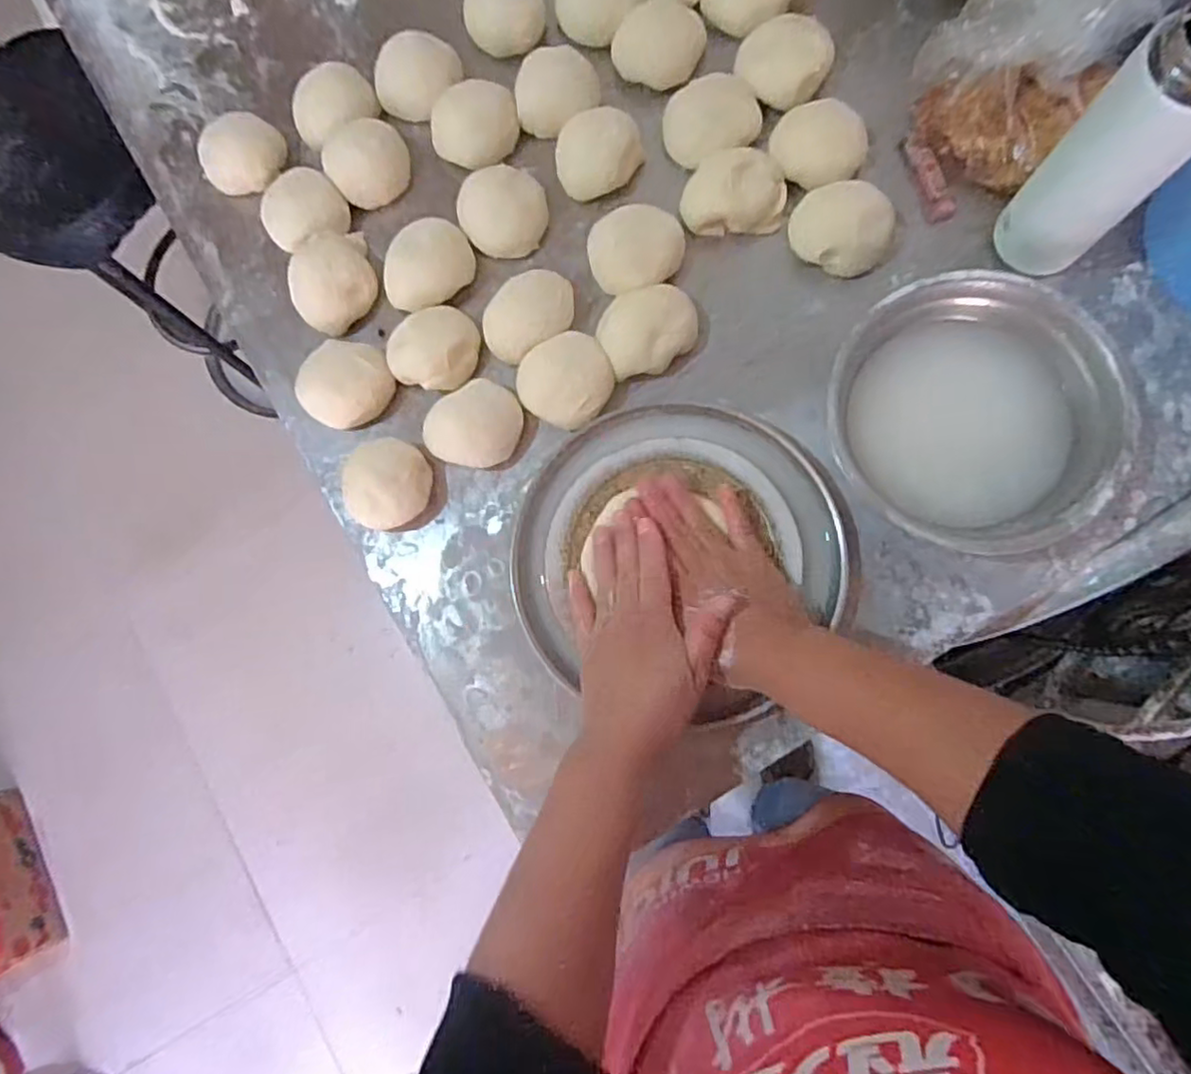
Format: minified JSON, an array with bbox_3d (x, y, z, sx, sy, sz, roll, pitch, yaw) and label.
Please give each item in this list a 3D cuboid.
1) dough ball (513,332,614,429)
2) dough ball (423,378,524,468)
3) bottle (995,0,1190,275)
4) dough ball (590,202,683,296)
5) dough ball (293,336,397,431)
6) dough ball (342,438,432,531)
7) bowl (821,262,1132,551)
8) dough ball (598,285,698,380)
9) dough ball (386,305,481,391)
[{"bbox_3d":[-0.022,-0.120,0.506,0.070,0.037,0.066,-1,82,5],"label":"dough ball"},{"bbox_3d":[-0.097,-0.088,0.505,0.068,0.041,0.062,-1,82,5],"label":"dough ball"},{"bbox_3d":[0.328,-0.240,0.408,0.055,0.168,0.063,-43,81,-2],"label":"bottle"},{"bbox_3d":[0.034,-0.230,0.515,0.079,0.036,0.065,-27,81,1],"label":"dough ball"},{"bbox_3d":[-0.201,-0.123,0.524,0.071,0.029,0.068,-1,82,5],"label":"dough ball"},{"bbox_3d":[-0.160,-0.040,0.501,0.061,0.043,0.069,42,87,9],"label":"dough ball"},{"bbox_3d":[0.260,-0.084,0.462,0.187,0.059,0.187,-1,82,5],"label":"bowl"},{"bbox_3d":[0.043,-0.162,0.507,0.080,0.031,0.066,-26,81,1],"label":"dough ball"},{"bbox_3d":[-0.130,-0.152,0.517,0.069,0.036,0.066,-1,82,5],"label":"dough ball"}]

